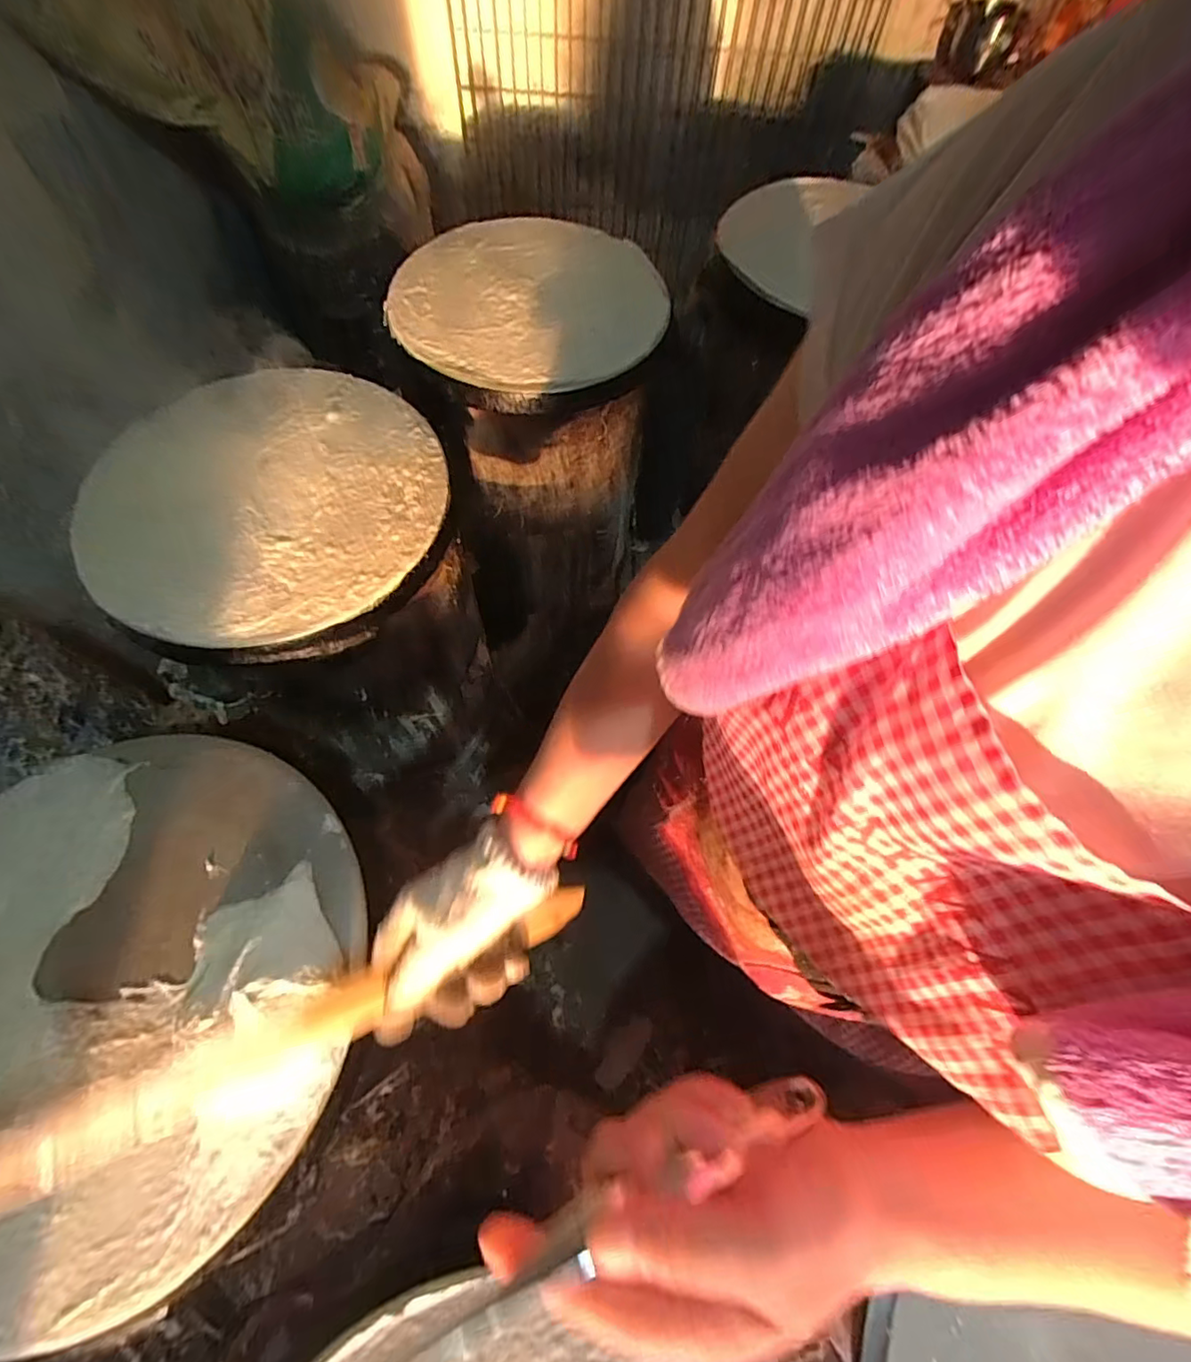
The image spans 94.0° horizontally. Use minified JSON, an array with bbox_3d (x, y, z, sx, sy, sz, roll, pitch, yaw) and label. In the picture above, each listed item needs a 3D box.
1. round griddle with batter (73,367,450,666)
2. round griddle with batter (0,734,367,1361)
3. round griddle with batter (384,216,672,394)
[{"bbox_3d":[-0.347,-0.213,0.604,0.357,0.046,0.388,-6,66,-5],"label":"round griddle with batter"},{"bbox_3d":[-0.369,0.221,0.399,0.376,0.044,0.366,1,65,-2],"label":"round griddle with batter"},{"bbox_3d":[-0.090,-0.552,0.793,0.372,0.026,0.388,1,65,-2],"label":"round griddle with batter"}]

